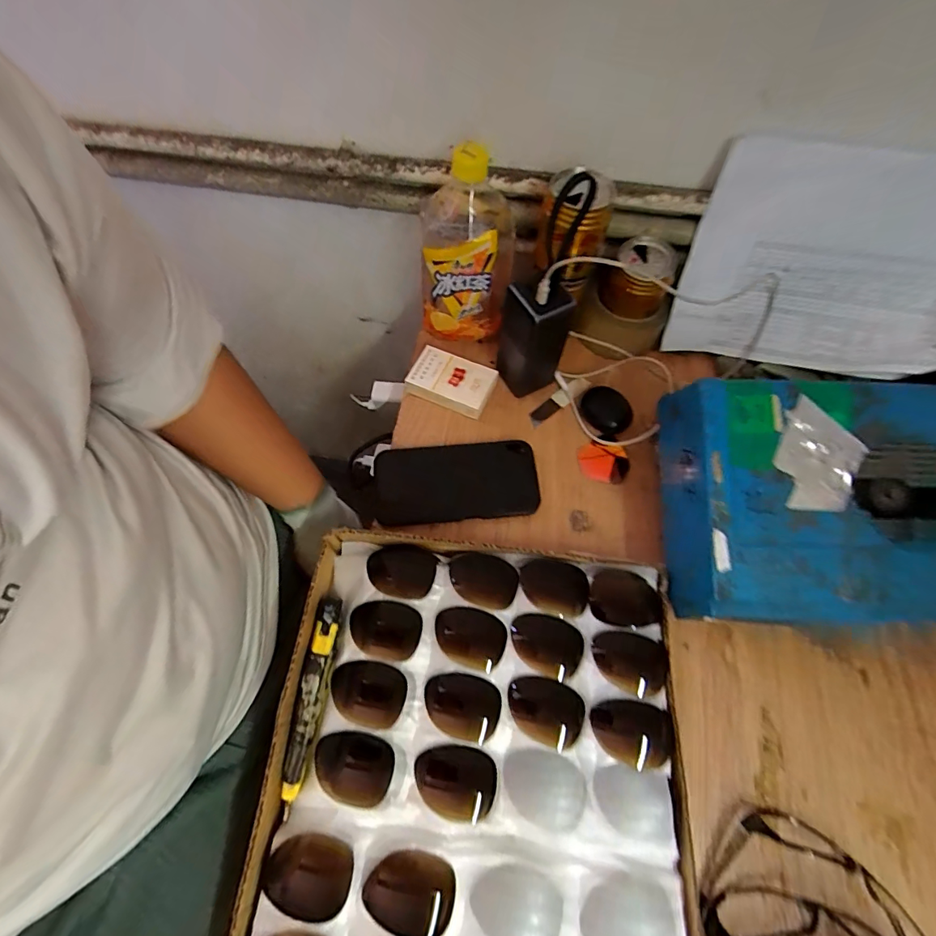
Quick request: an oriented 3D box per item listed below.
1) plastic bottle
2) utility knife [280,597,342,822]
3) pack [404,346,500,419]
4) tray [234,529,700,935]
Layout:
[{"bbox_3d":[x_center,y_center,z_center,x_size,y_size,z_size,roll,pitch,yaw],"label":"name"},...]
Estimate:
[{"bbox_3d":[-0.001,-0.230,0.488,0.098,0.192,0.090,5,64,0],"label":"plastic bottle"},{"bbox_3d":[-0.122,0.177,0.361,0.019,0.020,0.150,6,64,1],"label":"utility knife"},{"bbox_3d":[-0.020,-0.097,0.529,0.092,0.029,0.058,22,65,8],"label":"pack"},{"bbox_3d":[0.006,0.271,0.340,0.299,0.051,0.426,5,64,0],"label":"tray"}]

